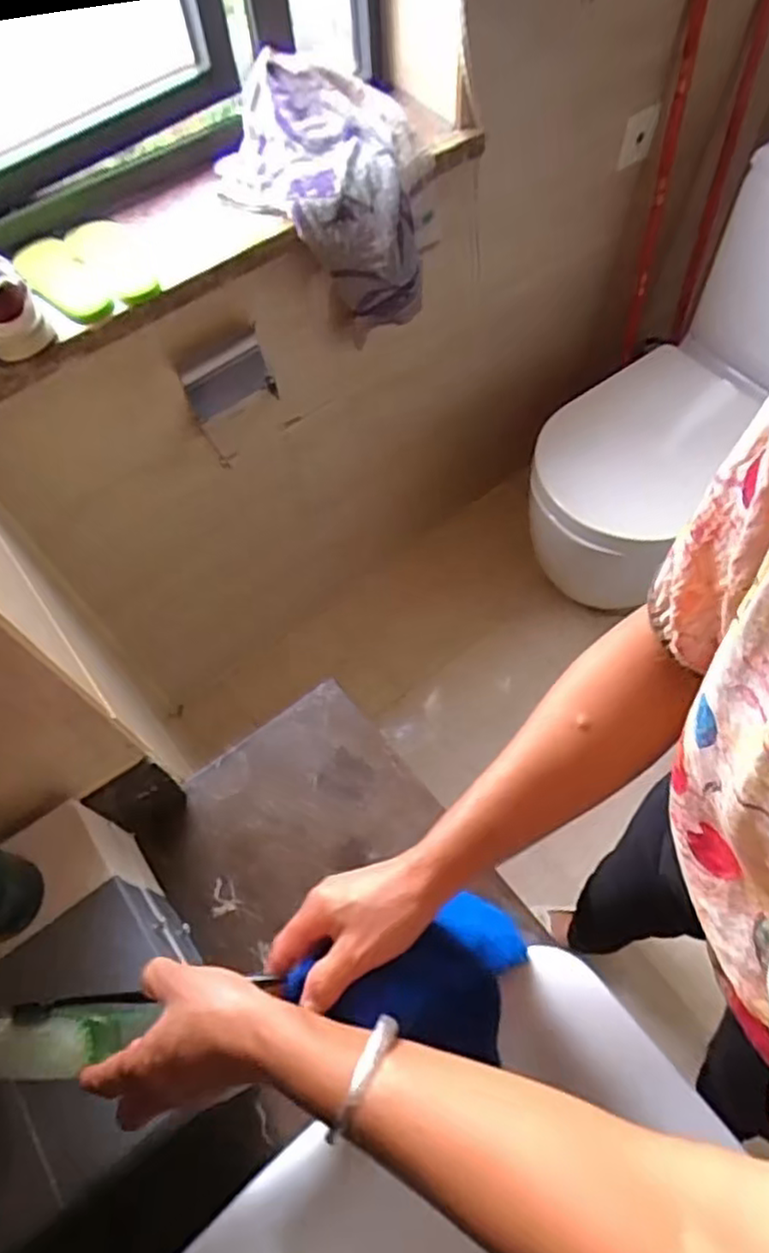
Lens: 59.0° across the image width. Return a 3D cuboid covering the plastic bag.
[{"bbox_3d":[-0.076,-0.571,0.951,0.259,0.268,0.232,8,62,7],"label":"plastic bag"}]

